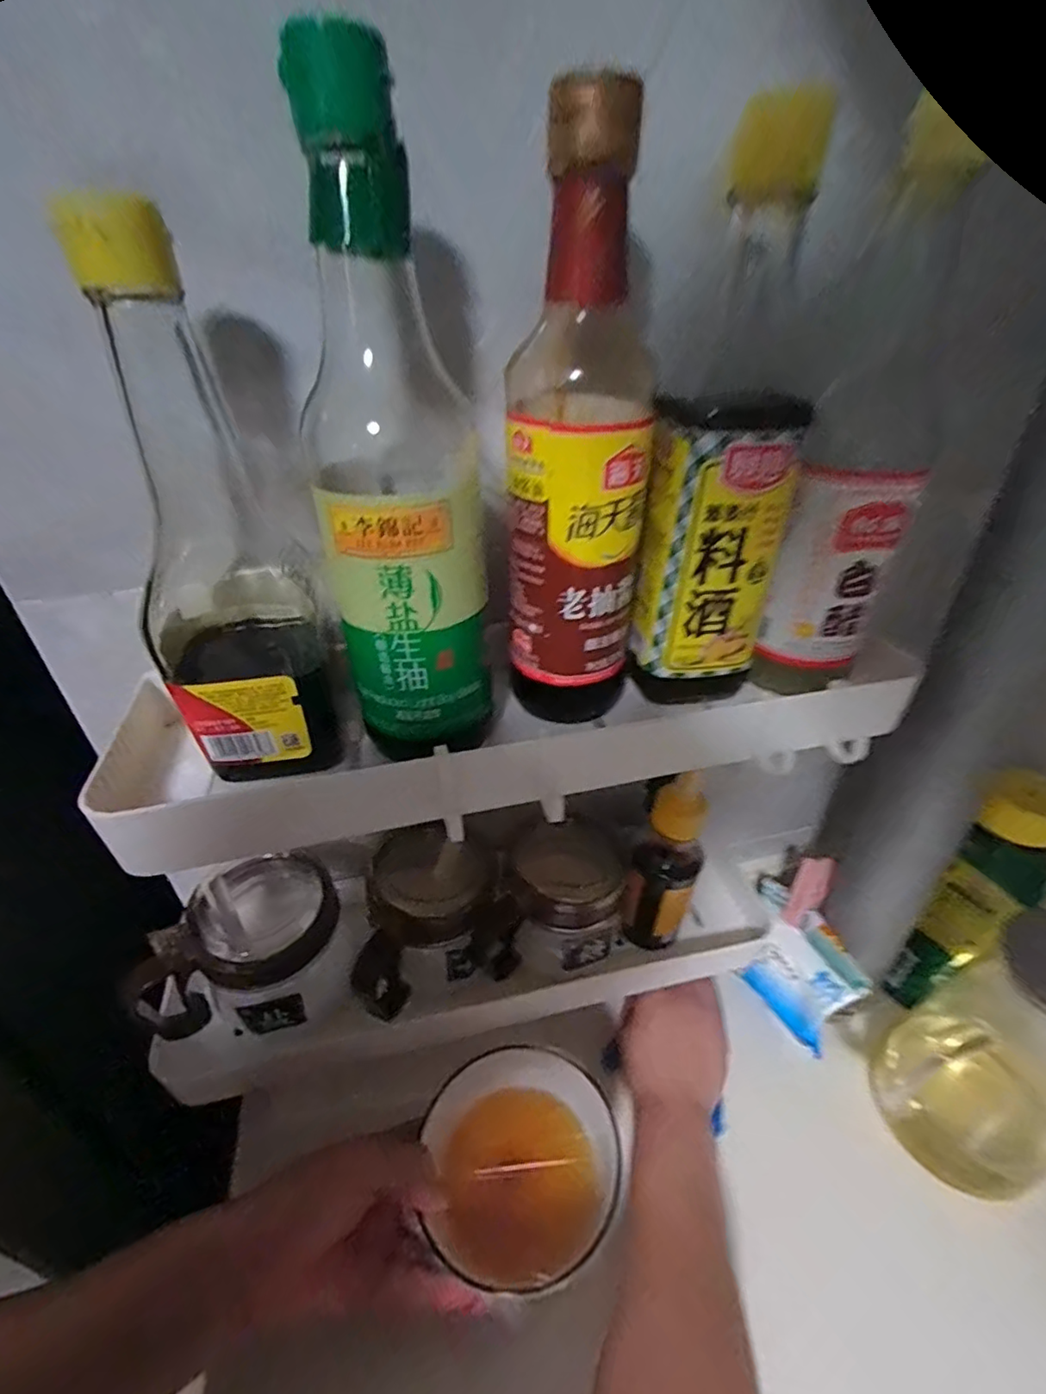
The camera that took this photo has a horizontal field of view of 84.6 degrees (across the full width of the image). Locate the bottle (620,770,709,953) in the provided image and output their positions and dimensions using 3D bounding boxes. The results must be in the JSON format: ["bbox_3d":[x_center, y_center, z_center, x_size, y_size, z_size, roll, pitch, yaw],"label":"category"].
[{"bbox_3d":[0.093,0.105,0.374,0.046,0.142,0.050,10,37,18],"label":"bottle"}]

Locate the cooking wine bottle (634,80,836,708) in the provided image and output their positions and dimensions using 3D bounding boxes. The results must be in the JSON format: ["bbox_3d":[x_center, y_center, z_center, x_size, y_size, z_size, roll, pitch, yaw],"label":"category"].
[{"bbox_3d":[0.093,-0.109,0.262,0.057,0.227,0.061,14,38,22],"label":"cooking wine bottle"}]

